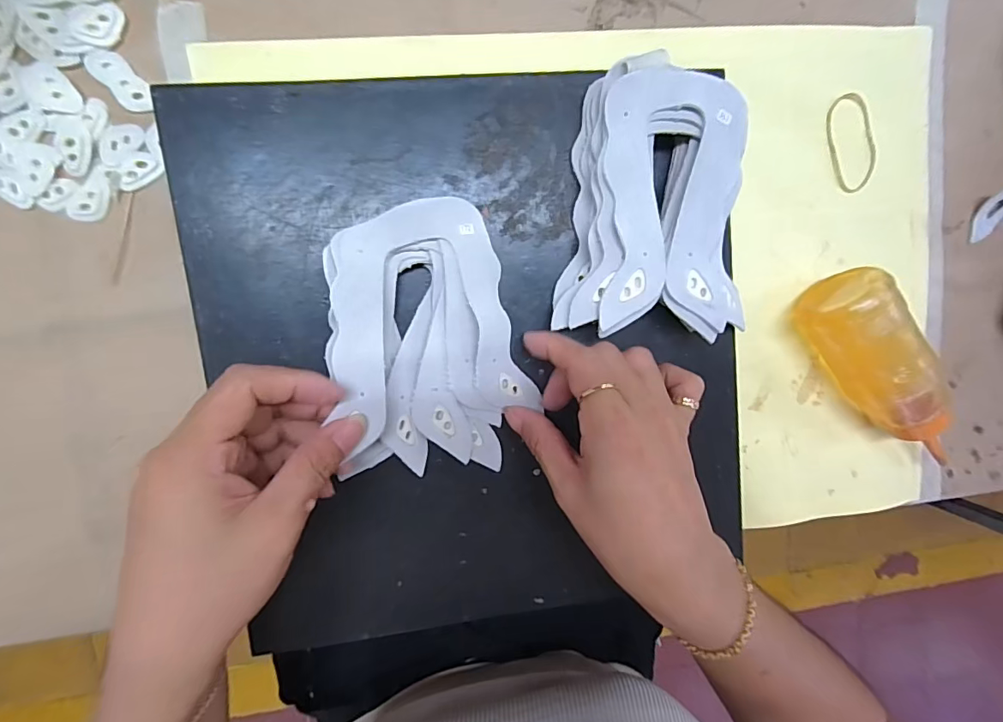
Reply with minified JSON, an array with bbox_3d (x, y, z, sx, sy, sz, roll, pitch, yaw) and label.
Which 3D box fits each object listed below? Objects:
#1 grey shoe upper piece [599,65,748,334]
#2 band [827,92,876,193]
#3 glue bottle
[{"bbox_3d":[0.089,-0.081,0.250,0.072,0.008,0.126,0,96,-7],"label":"grey shoe upper piece"},{"bbox_3d":[0.221,-0.137,0.306,0.029,0.004,0.058,-21,103,0],"label":"band"},{"bbox_3d":[0.238,0.013,0.304,0.046,0.046,0.141,-35,99,-2],"label":"glue bottle"}]

